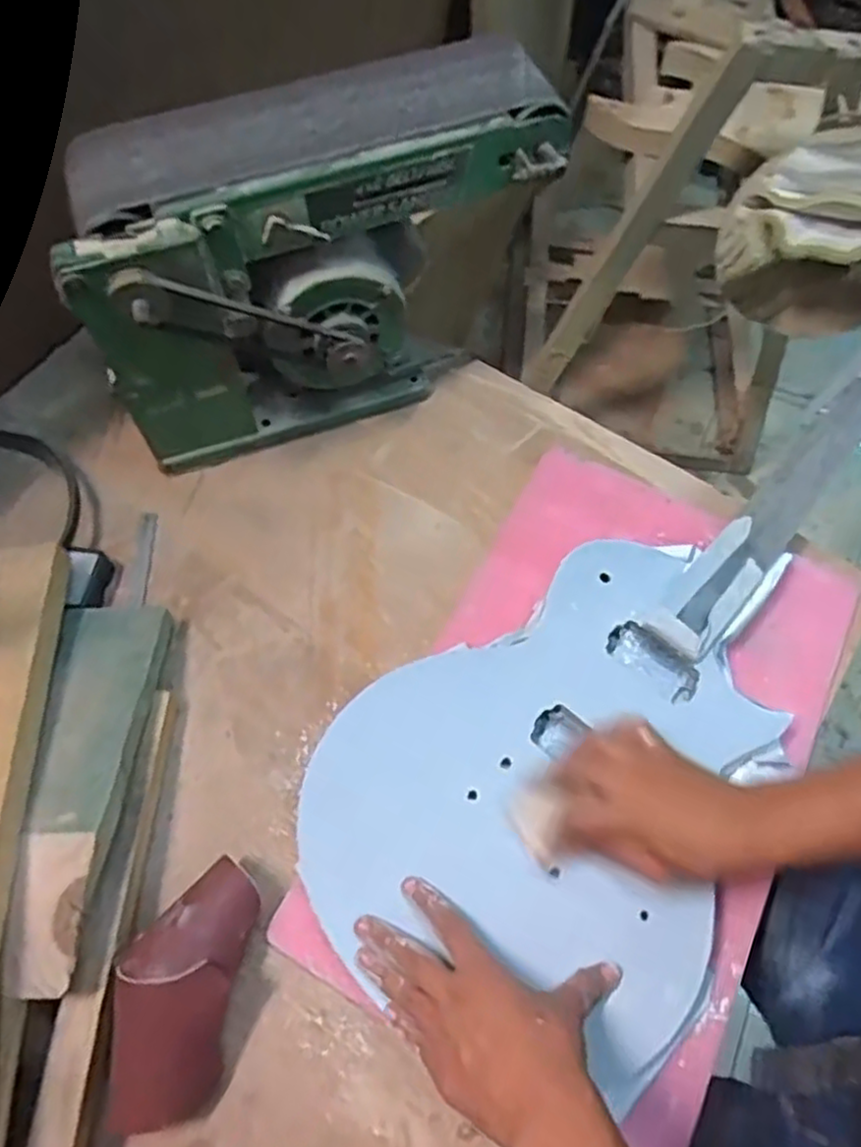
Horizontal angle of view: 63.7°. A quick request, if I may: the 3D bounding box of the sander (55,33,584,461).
[{"bbox_3d":[-0.099,-0.279,0.663,0.425,0.279,0.147,-22,67,-11],"label":"sander"}]

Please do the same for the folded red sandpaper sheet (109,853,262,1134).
[{"bbox_3d":[-0.180,0.296,0.497,0.082,0.077,0.169,7,64,2],"label":"folded red sandpaper sheet"}]

